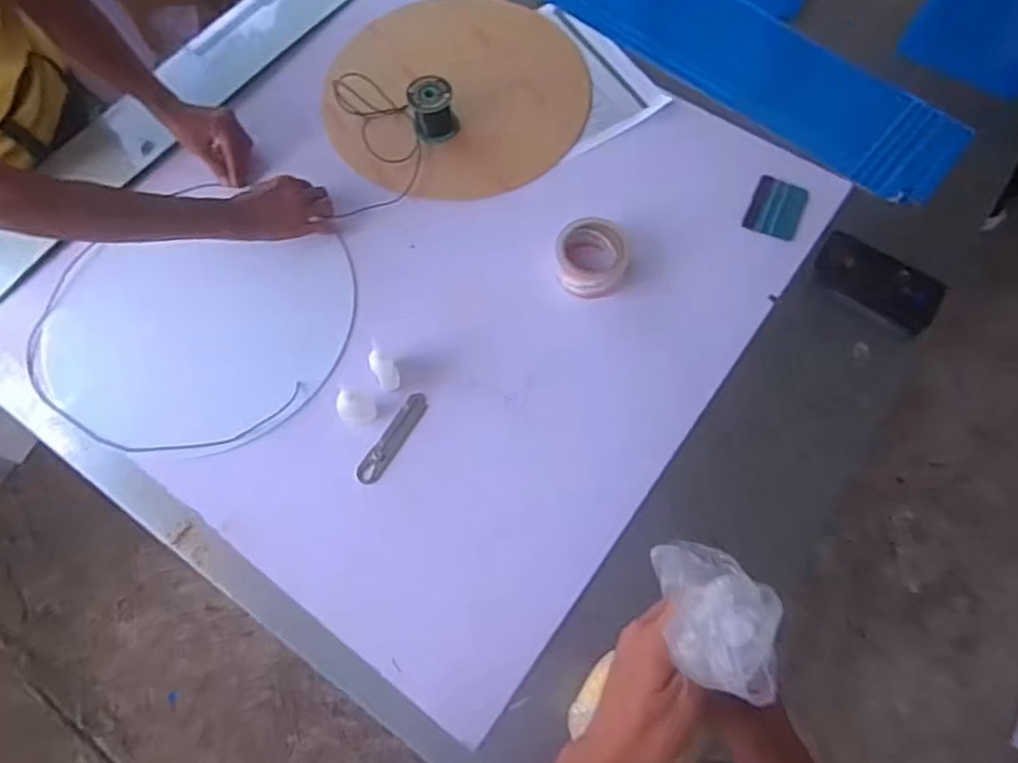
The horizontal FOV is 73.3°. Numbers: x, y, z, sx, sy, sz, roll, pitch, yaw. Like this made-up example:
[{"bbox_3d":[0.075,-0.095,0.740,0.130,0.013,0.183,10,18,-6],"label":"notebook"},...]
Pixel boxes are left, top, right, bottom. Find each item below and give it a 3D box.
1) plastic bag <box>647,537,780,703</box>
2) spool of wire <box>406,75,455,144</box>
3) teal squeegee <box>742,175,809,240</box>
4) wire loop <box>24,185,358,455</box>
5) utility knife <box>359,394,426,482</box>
[{"bbox_3d":[0.122,0.131,0.387,0.059,0.062,0.088,-3,66,0],"label":"plastic bag"},{"bbox_3d":[-0.111,-0.397,0.995,0.060,0.066,0.061,0,68,0],"label":"spool of wire"},{"bbox_3d":[0.377,-0.245,0.963,0.072,0.007,0.094,23,70,9],"label":"teal squeegee"},{"bbox_3d":[-0.416,-0.083,0.908,0.408,0.013,0.377,-1,70,3],"label":"wire loop"},{"bbox_3d":[-0.143,0.070,0.844,0.027,0.013,0.125,30,71,12],"label":"utility knife"}]

